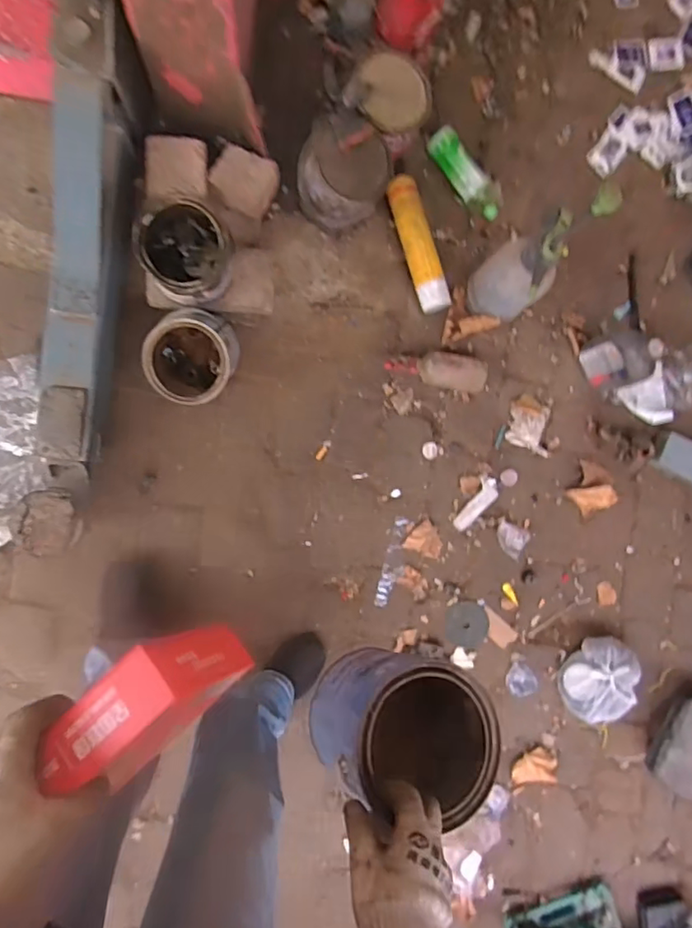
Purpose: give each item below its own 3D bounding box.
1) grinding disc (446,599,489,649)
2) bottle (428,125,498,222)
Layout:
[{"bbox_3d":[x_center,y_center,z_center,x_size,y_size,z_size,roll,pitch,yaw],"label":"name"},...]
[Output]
[{"bbox_3d":[0.264,0.349,1.235,0.096,0.005,0.098,0,89,-7],"label":"grinding disc"},{"bbox_3d":[0.245,-0.596,1.176,0.195,0.068,0.059,44,84,-4],"label":"bottle"}]

